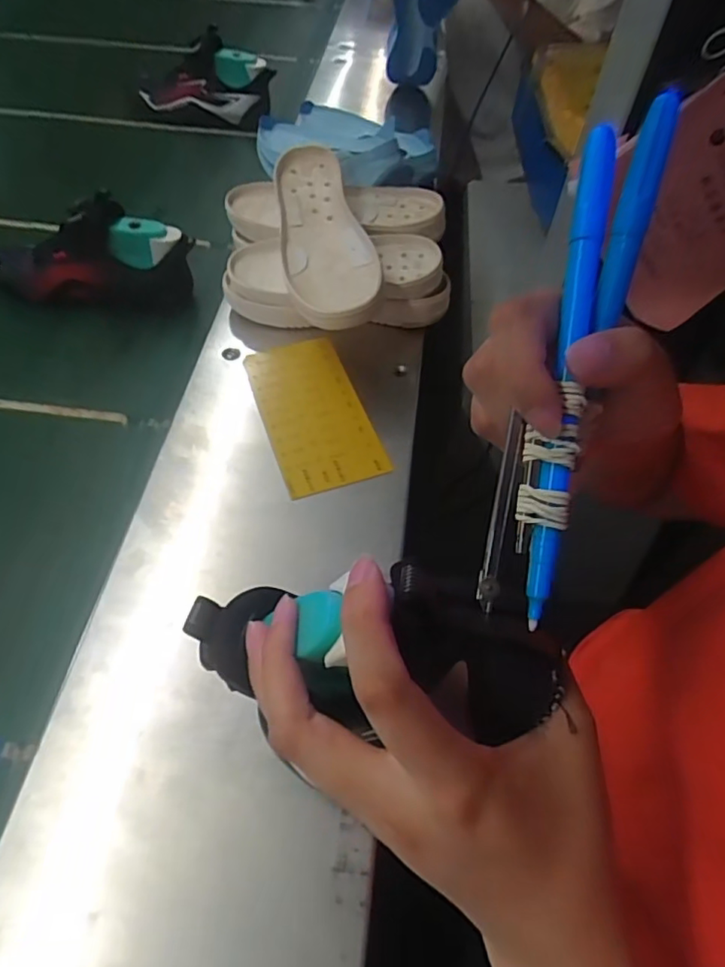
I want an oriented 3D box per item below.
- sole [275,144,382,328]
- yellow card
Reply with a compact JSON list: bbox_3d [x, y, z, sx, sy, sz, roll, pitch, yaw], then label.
[{"bbox_3d":[-0.038,-0.265,0.600,0.099,0.049,0.249,-4,56,-4],"label":"sole"},{"bbox_3d":[-0.050,-0.073,0.569,0.098,0.004,0.192,-17,59,-12],"label":"yellow card"}]

